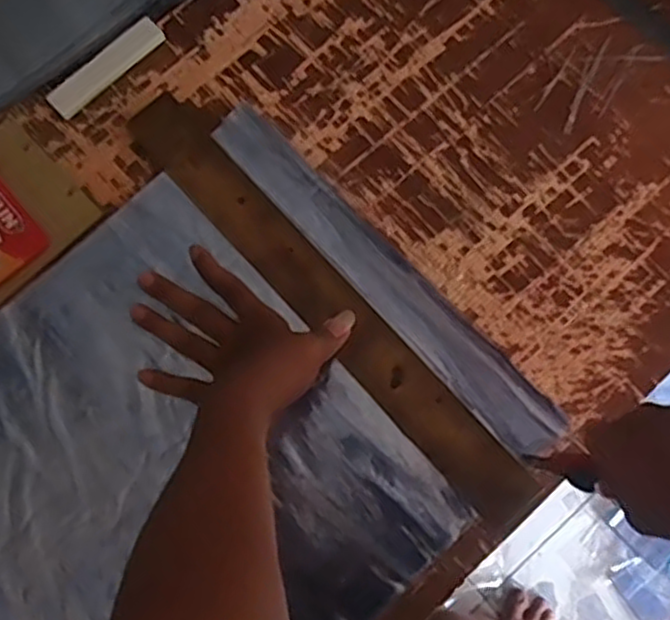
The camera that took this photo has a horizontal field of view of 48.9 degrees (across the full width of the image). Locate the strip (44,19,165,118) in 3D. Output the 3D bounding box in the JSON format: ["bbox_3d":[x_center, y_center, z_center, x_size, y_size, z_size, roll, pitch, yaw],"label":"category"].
[{"bbox_3d":[-0.199,-0.213,0.642,0.112,0.007,0.030,-43,79,-10],"label":"strip"}]

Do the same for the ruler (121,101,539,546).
[{"bbox_3d":[-0.010,-0.011,0.587,0.048,0.008,0.439,-42,80,-6],"label":"ruler"}]

